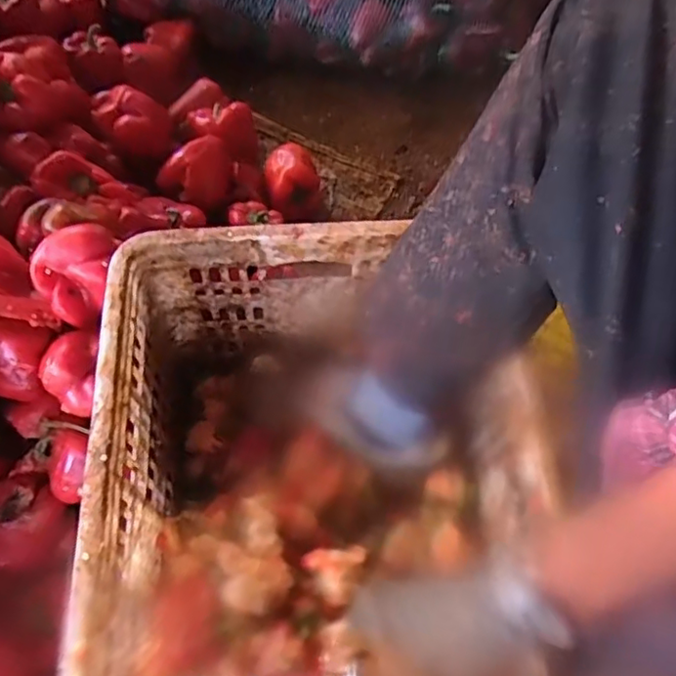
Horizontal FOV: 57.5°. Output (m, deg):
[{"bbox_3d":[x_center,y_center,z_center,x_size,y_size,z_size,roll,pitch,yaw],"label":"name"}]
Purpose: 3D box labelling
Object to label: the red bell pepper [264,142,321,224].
[{"bbox_3d":[-0.059,-0.202,0.795,0.070,0.064,0.071,1,62,-2],"label":"red bell pepper"}]

